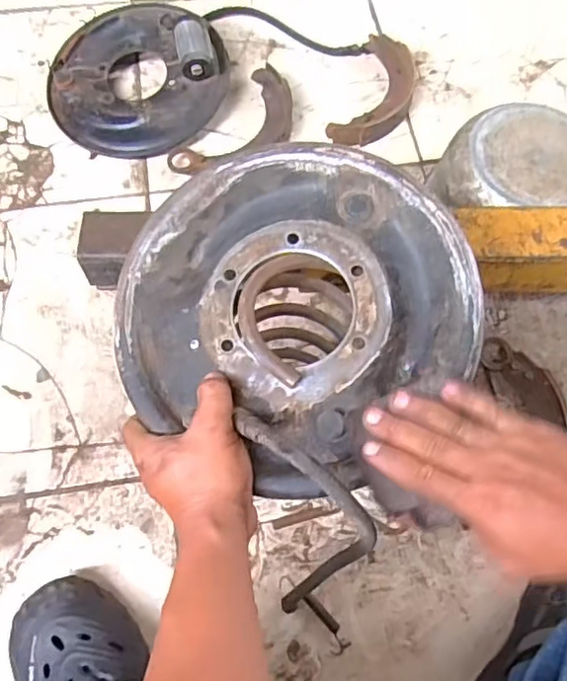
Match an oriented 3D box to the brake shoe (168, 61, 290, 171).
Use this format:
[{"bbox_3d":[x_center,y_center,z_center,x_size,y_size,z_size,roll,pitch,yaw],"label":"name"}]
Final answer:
[{"bbox_3d":[-0.057,-0.307,0.889,0.122,0.030,0.226,38,72,12],"label":"brake shoe"}]

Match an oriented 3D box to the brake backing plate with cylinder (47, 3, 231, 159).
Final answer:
[{"bbox_3d":[-0.218,-0.398,0.892,0.261,0.087,0.243,1,69,-1],"label":"brake backing plate with cylinder"}]

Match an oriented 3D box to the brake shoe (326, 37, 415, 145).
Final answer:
[{"bbox_3d":[0.146,-0.376,0.920,0.097,0.035,0.216,23,70,7],"label":"brake shoe"}]

